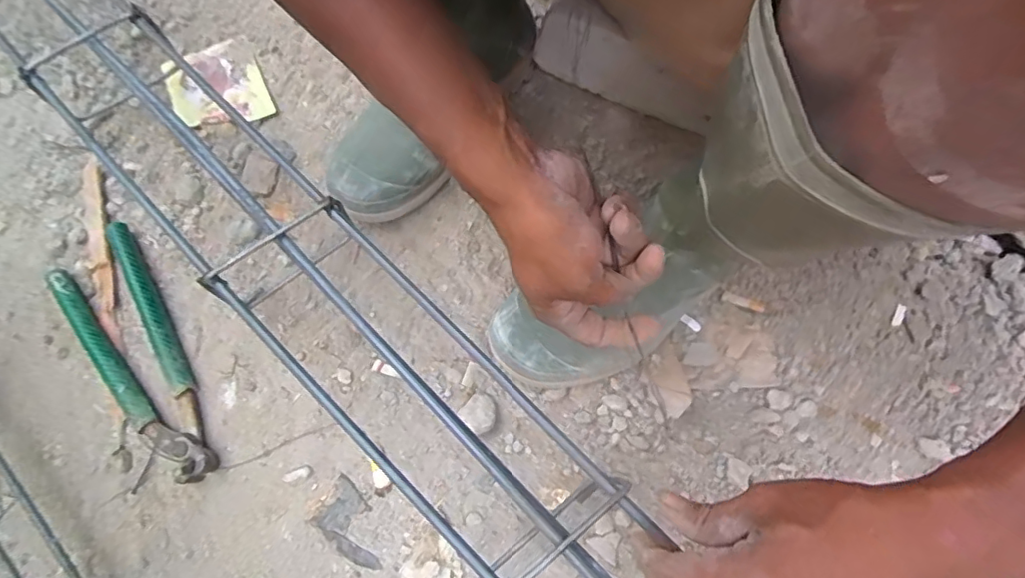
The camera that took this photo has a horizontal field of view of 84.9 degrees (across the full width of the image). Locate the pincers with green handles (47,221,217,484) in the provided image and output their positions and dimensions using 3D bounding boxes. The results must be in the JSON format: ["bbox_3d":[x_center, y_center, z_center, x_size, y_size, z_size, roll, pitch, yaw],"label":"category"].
[{"bbox_3d":[-0.321,0.054,0.484,0.069,0.021,0.248,-35,72,-12],"label":"pincers with green handles"}]

